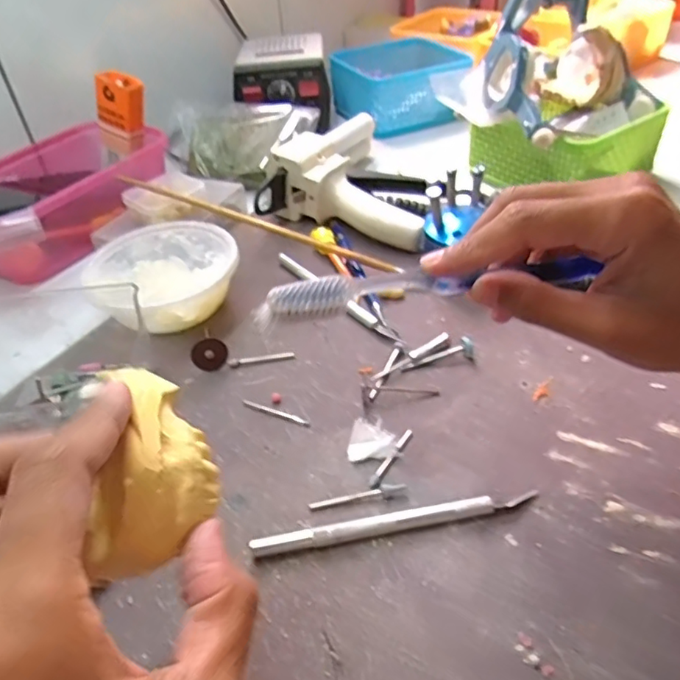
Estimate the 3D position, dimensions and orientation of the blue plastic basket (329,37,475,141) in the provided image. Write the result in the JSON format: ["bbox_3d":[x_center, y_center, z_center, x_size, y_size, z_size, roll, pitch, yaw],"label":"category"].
[{"bbox_3d":[0.073,-0.300,0.661,0.134,0.059,0.124,-20,44,-16],"label":"blue plastic basket"}]

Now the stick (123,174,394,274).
[{"bbox_3d":[-0.063,-0.089,0.437,0.230,0.011,0.008,20,46,8],"label":"stick"}]

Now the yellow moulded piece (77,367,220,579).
[{"bbox_3d":[-0.061,0.041,0.182,0.035,0.030,0.061,2,75,-37],"label":"yellow moulded piece"}]

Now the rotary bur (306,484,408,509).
[{"bbox_3d":[0.009,0.078,0.284,0.049,0.004,0.006,-7,42,-2],"label":"rotary bur"}]

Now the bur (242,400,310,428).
[{"bbox_3d":[-0.038,0.041,0.331,0.045,0.004,0.005,16,46,22],"label":"bur"}]

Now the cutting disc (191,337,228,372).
[{"bbox_3d":[-0.083,0.009,0.360,0.021,0.021,0.004,-45,13,-6],"label":"cutting disc"}]

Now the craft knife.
[{"bbox_3d":[0.027,0.087,0.268,0.136,0.010,0.008,-10,42,-5],"label":"craft knife"}]

